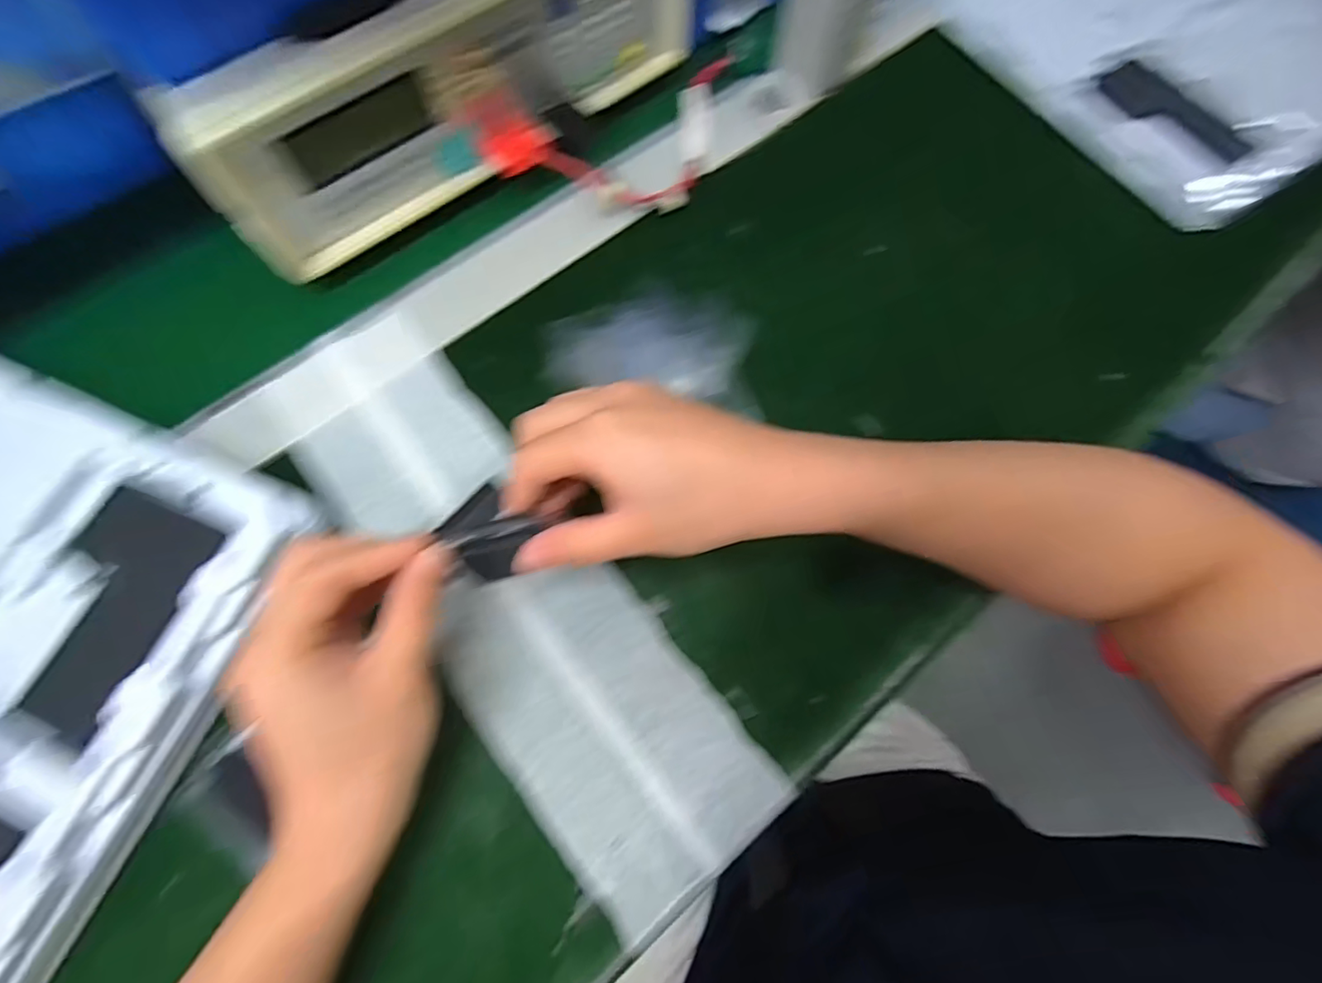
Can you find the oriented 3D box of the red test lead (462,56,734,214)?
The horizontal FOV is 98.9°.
[{"bbox_3d":[-0.025,-0.222,0.352,0.176,0.032,0.098,-15,72,-18],"label":"red test lead"}]

